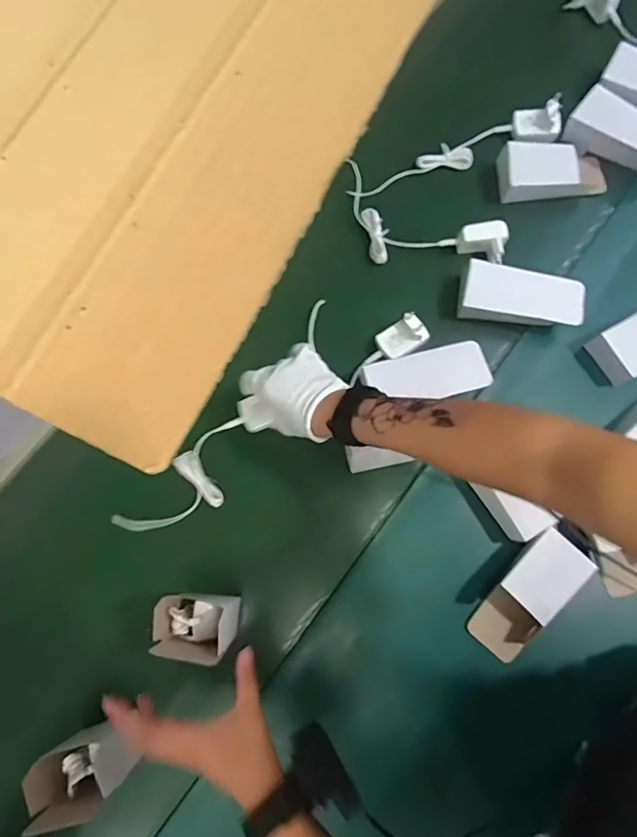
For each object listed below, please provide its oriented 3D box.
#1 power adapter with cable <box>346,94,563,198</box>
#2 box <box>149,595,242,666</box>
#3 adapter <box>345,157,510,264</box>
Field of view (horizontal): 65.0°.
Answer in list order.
[{"bbox_3d":[0.187,-0.370,0.685,0.291,0.053,0.049,-18,75,-3],"label":"power adapter with cable"},{"bbox_3d":[-0.131,0.225,0.540,0.073,0.087,0.061,9,75,4],"label":"box"},{"bbox_3d":[0.123,-0.250,0.662,0.234,0.042,0.105,30,78,9],"label":"adapter"}]

